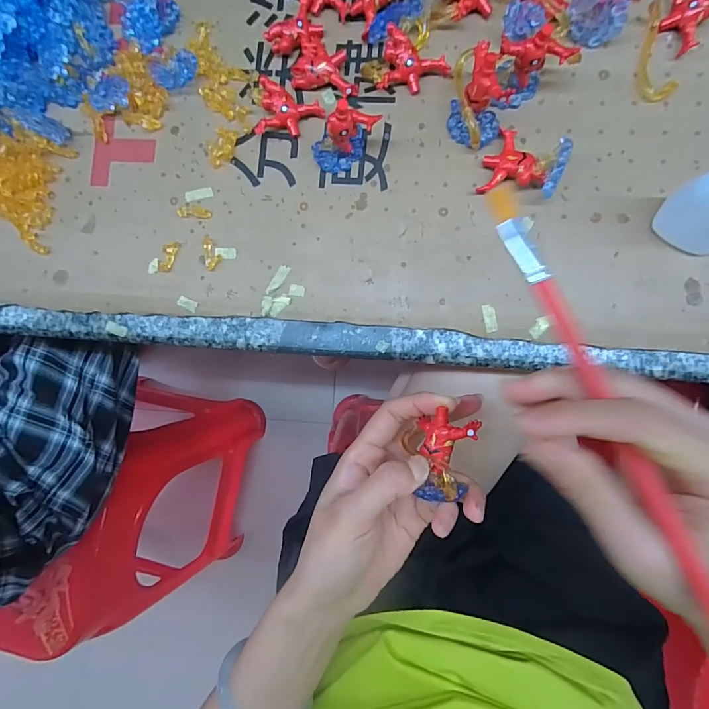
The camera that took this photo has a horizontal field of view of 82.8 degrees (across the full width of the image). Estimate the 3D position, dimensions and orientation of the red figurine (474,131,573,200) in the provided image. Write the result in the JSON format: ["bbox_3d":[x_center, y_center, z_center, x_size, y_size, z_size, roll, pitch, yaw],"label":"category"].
[{"bbox_3d":[0.110,-0.125,0.261,0.045,0.031,0.042,17,90,7],"label":"red figurine"}]

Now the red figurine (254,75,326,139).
[{"bbox_3d":[-0.046,-0.173,0.287,0.046,0.014,0.036,10,89,7],"label":"red figurine"}]

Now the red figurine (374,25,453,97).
[{"bbox_3d":[0.042,-0.199,0.279,0.047,0.015,0.038,12,89,7],"label":"red figurine"}]

